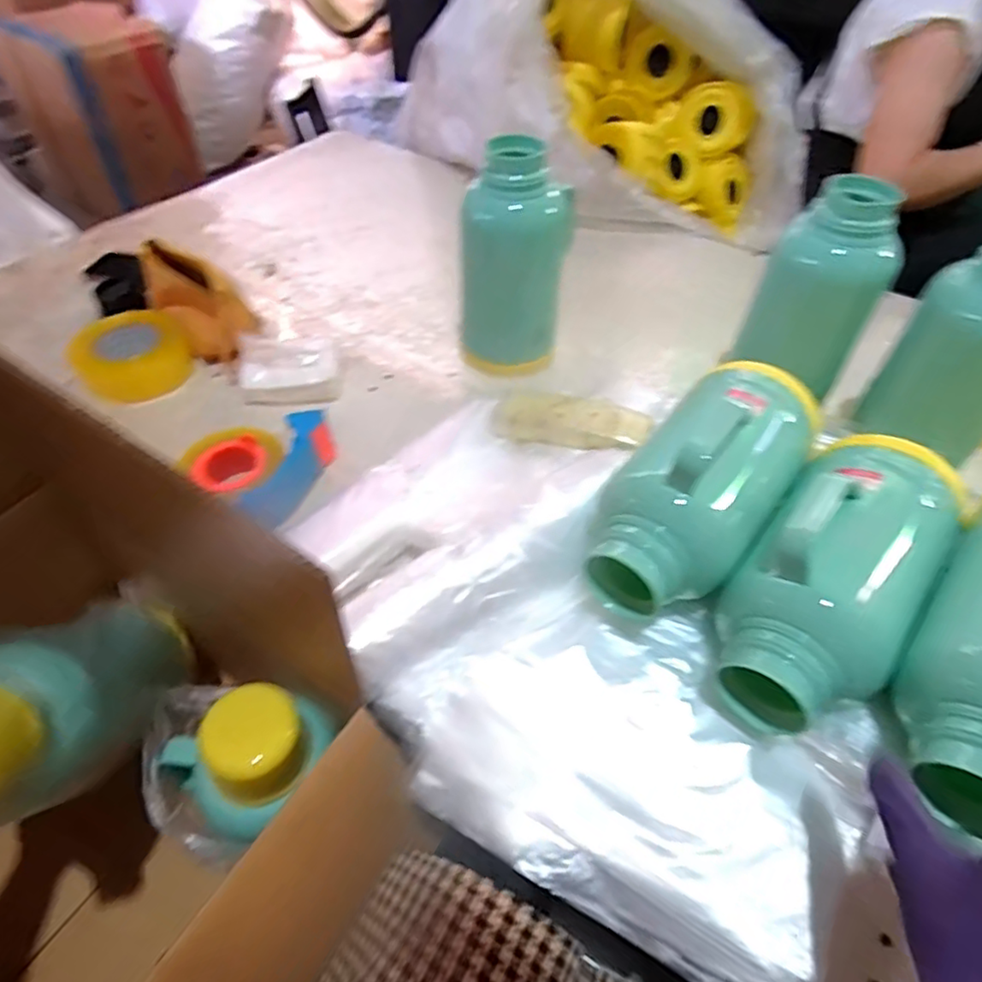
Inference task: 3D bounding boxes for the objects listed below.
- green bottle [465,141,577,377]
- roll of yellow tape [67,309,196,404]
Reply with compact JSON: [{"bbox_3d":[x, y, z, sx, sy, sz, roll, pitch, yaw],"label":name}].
[{"bbox_3d":[0.035,-0.282,0.769,0.138,0.258,0.102,6,49,4],"label":"green bottle"},{"bbox_3d":[-0.496,-0.187,0.847,0.136,0.069,0.136,1,49,-1],"label":"roll of yellow tape"}]

